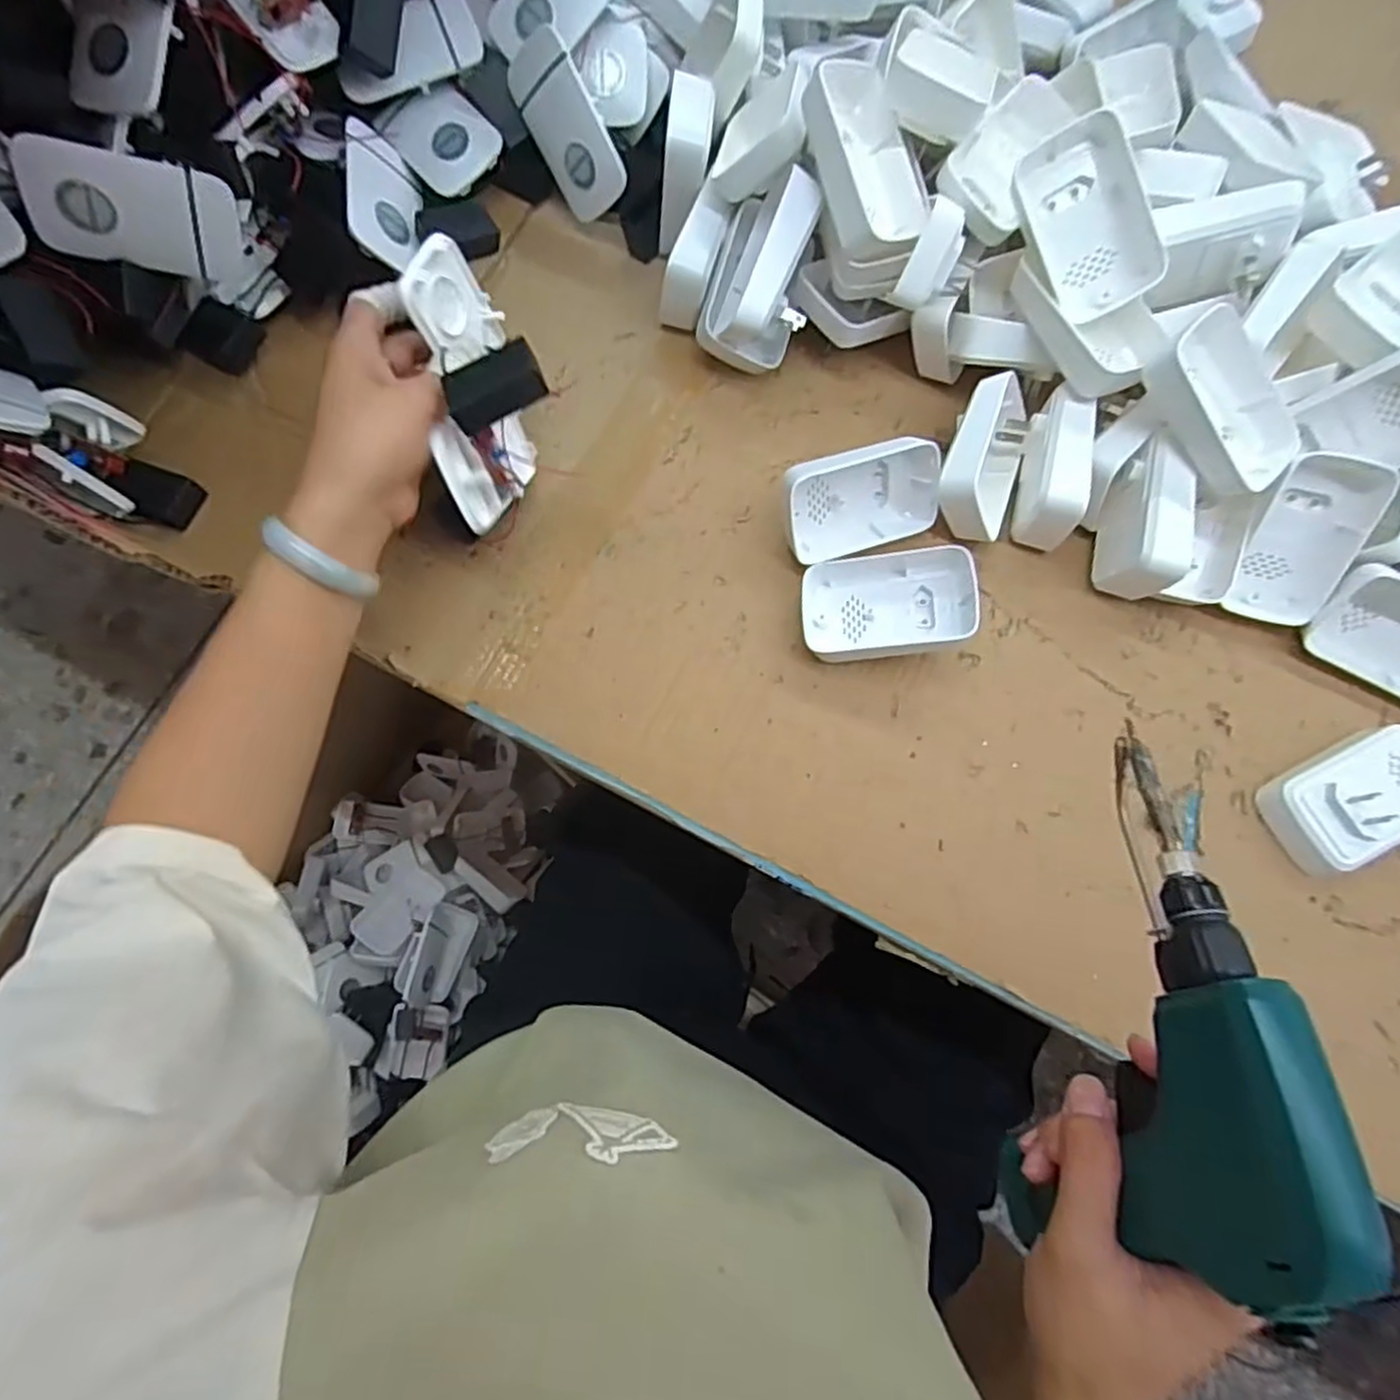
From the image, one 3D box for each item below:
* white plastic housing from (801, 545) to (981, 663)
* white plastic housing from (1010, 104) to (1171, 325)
[{"bbox_3d":[0.110,-0.059,0.430,0.096,0.032,0.062,-9,77,-3],"label":"white plastic housing"},{"bbox_3d":[0.222,-0.271,0.416,0.058,0.019,0.096,-26,102,17],"label":"white plastic housing"}]

